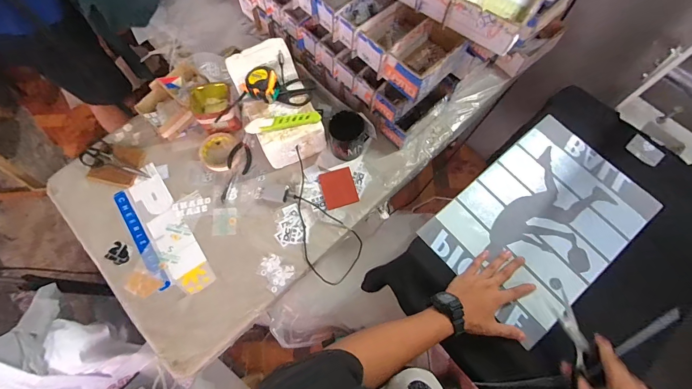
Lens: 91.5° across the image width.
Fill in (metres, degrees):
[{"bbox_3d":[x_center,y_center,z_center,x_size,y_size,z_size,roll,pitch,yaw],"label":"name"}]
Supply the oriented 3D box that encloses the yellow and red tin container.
[{"bbox_3d":[-0.317,-0.207,0.824,0.105,0.081,0.106,-18,72,-5],"label":"yellow and red tin container"}]

